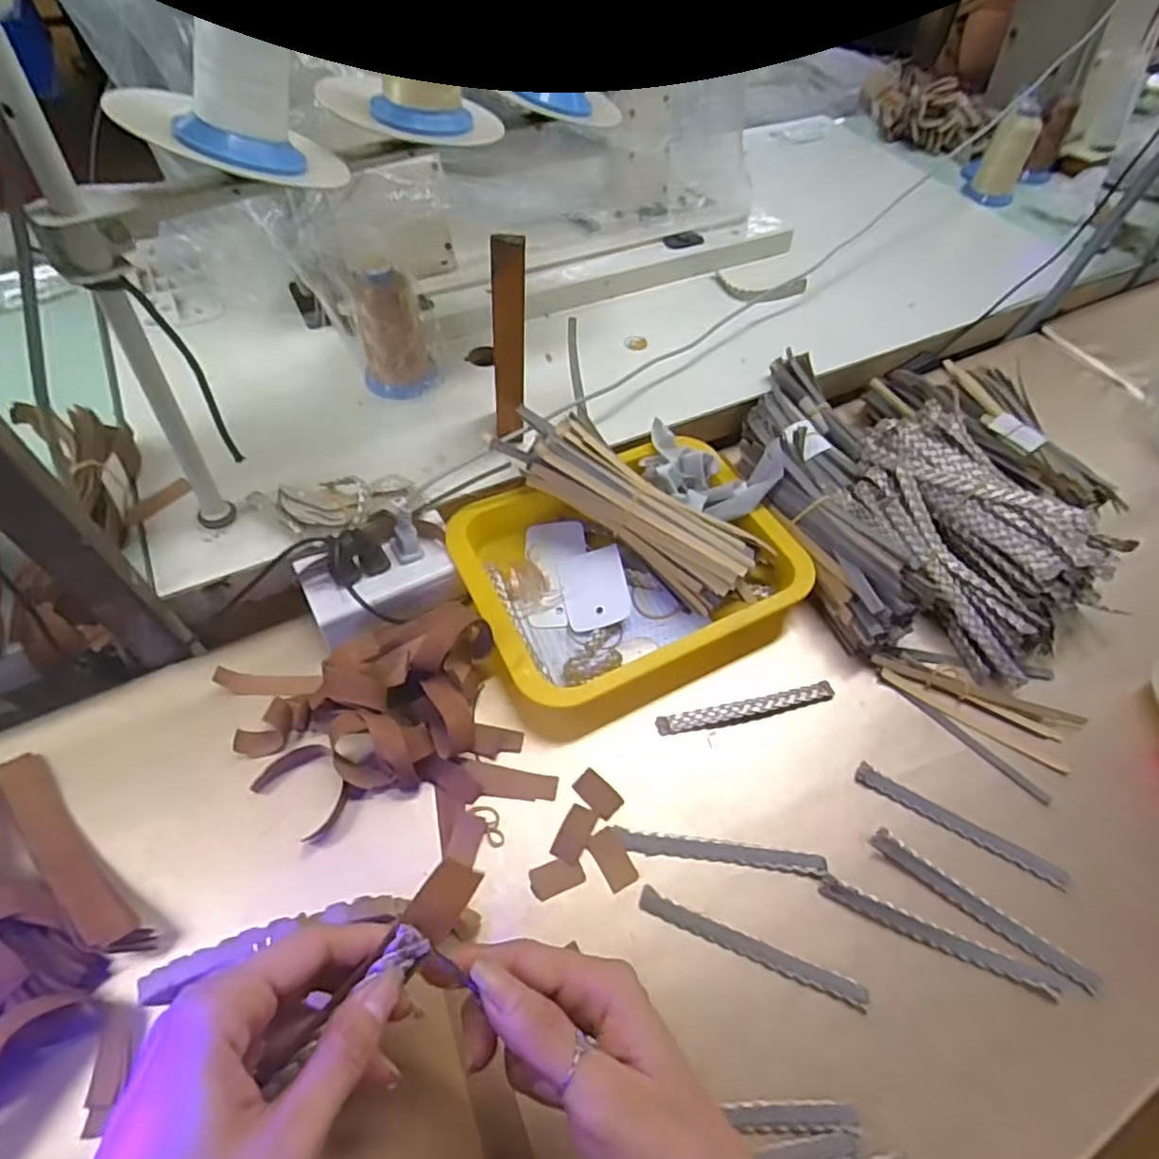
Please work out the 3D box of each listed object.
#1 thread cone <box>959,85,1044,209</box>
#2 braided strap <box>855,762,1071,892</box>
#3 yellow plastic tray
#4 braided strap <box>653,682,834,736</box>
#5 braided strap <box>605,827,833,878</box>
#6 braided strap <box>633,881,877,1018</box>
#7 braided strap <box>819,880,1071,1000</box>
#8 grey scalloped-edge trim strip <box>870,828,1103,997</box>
[{"bbox_3d":[0.603,-0.610,0.903,0.071,0.115,0.077,22,58,10],"label":"thread cone"},{"bbox_3d":[0.260,0.168,0.443,0.140,0.007,0.014,28,58,15],"label":"braided strap"},{"bbox_3d":[0.040,-0.012,0.527,0.261,0.037,0.213,-21,59,-17],"label":"yellow plastic tray"},{"bbox_3d":[0.127,0.096,0.483,0.139,0.008,0.016,-10,56,-11],"label":"braided strap"},{"bbox_3d":[0.092,0.179,0.424,0.136,0.006,0.014,8,55,2],"label":"braided strap"},{"bbox_3d":[0.104,0.225,0.394,0.140,0.006,0.012,22,56,11],"label":"braided strap"},{"bbox_3d":[0.222,0.222,0.399,0.143,0.004,0.014,21,56,11],"label":"braided strap"},{"bbox_3d":[0.257,0.210,0.412,0.142,0.005,0.015,34,59,18],"label":"grey scalloped-edge trim strip"}]

